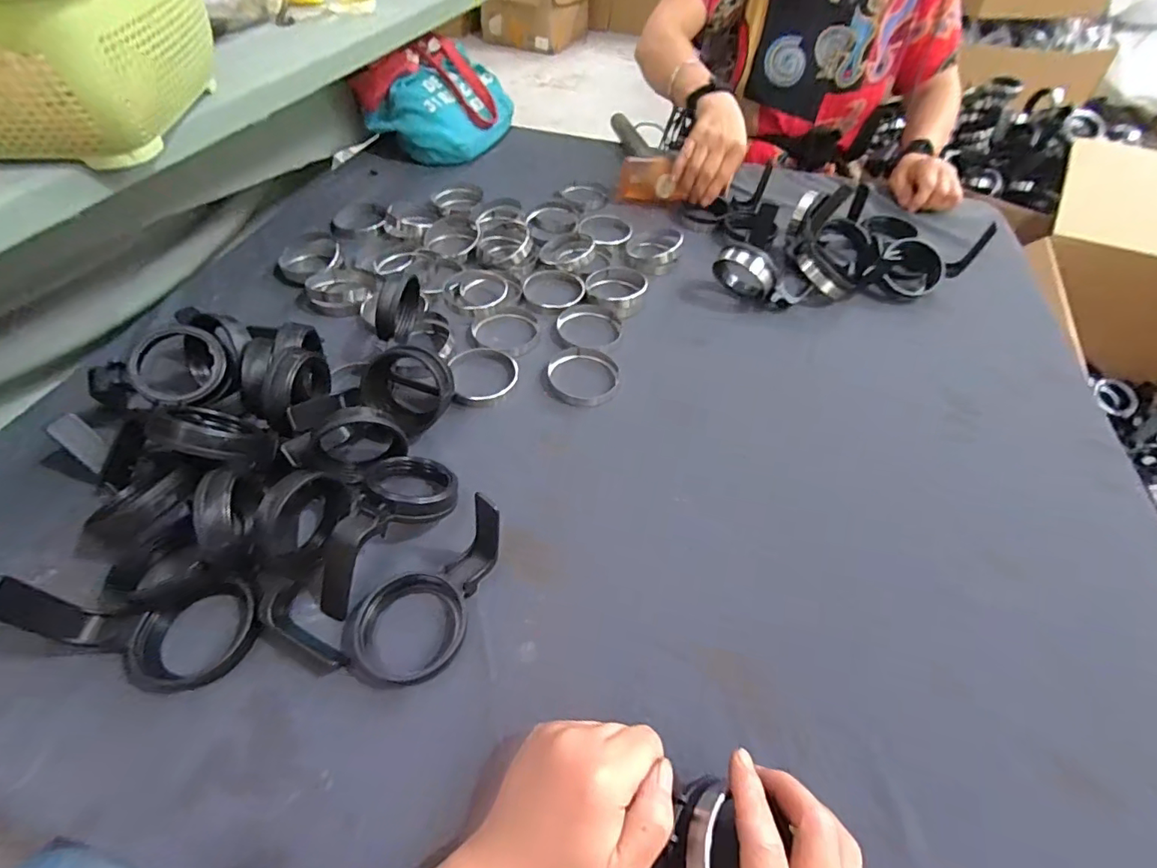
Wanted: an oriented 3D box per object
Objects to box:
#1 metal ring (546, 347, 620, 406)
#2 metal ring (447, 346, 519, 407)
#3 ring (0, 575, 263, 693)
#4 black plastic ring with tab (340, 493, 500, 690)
[{"bbox_3d":[0.005,-0.060,0.519,0.071,0.011,0.072,1,51,-1],"label":"metal ring"},{"bbox_3d":[-0.093,-0.060,0.505,0.065,0.013,0.072,-10,52,-9],"label":"metal ring"},{"bbox_3d":[-0.283,0.112,0.329,0.132,0.074,0.072,13,52,9],"label":"ring"},{"bbox_3d":[-0.101,0.116,0.353,0.125,0.044,0.077,-30,58,-23],"label":"black plastic ring with tab"}]

